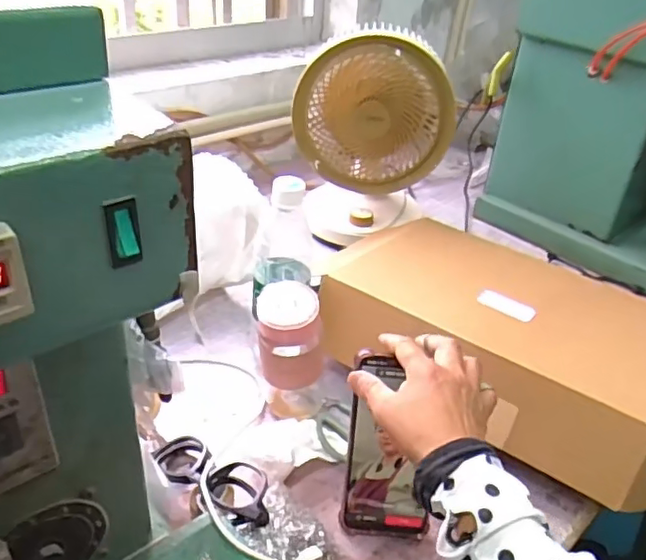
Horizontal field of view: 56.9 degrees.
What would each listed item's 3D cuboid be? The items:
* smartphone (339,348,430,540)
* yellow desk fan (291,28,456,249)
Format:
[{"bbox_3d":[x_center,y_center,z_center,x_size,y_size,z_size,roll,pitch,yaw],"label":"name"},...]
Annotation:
[{"bbox_3d":[0.059,0.148,0.517,0.074,0.168,0.012,5,13,0],"label":"smartphone"},{"bbox_3d":[0.071,-0.211,0.872,0.211,0.277,0.145,8,34,6],"label":"yellow desk fan"}]

